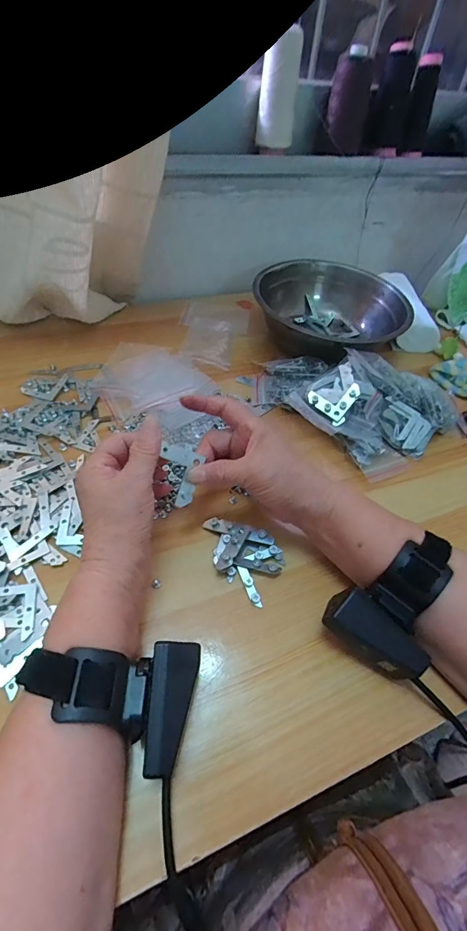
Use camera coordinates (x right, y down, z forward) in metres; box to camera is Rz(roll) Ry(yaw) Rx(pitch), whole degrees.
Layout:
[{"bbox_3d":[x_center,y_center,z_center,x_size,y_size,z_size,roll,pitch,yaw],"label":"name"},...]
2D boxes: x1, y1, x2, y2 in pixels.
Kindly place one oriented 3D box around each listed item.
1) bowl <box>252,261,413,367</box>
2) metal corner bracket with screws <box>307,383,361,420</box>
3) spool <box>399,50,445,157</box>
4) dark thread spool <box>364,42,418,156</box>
[{"bbox_3d":[0.131,-0.221,0.549,0.192,0.075,0.200,3,51,-4],"label":"bowl"},{"bbox_3d":[0.112,-0.068,0.423,0.054,0.007,0.037,-10,80,10],"label":"metal corner bracket with screws"},{"bbox_3d":[0.276,-0.524,0.564,0.038,0.107,0.034,19,53,12],"label":"spool"},{"bbox_3d":[0.223,-0.516,0.545,0.049,0.108,0.045,19,53,12],"label":"dark thread spool"}]

